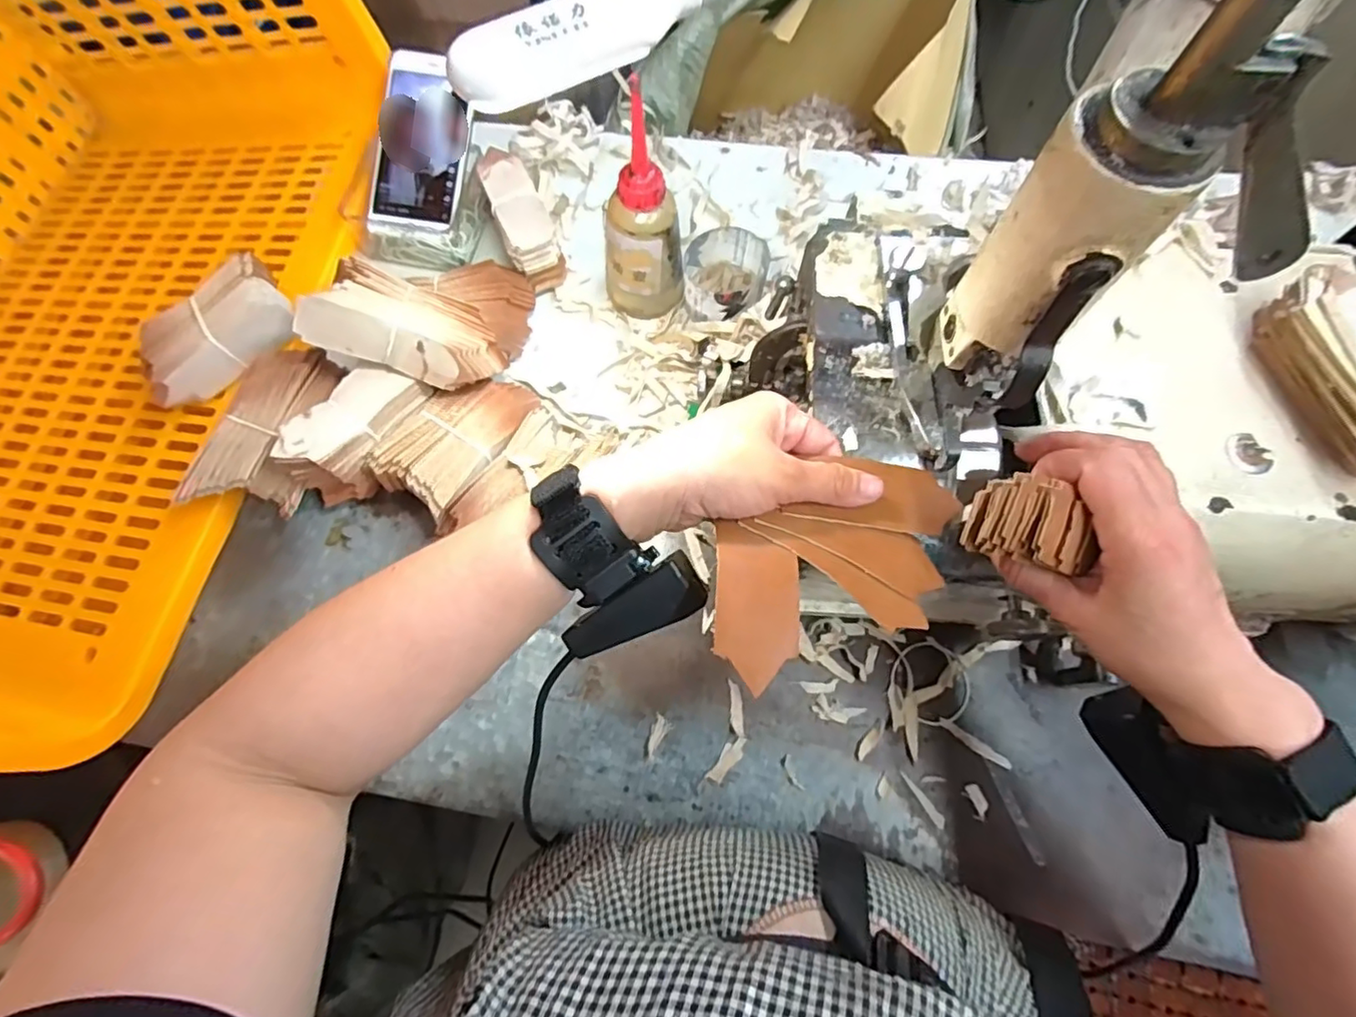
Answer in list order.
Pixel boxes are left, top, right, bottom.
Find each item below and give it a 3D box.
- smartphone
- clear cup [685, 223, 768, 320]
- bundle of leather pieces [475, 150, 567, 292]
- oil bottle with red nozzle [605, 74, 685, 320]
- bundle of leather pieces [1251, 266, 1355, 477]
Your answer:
[{"bbox_3d":[-0.217,-0.310,0.514,0.080,0.014,0.149,9,89,4],"label":"smartphone"},{"bbox_3d":[0.040,-0.195,0.511,0.066,0.037,0.077,10,71,4],"label":"clear cup"},{"bbox_3d":[-0.135,-0.250,0.506,0.041,0.026,0.113,-23,72,-8],"label":"bundle of leather pieces"},{"bbox_3d":[-0.026,-0.212,0.458,0.051,0.164,0.054,0,71,0],"label":"oil bottle with red nozzle"},{"bbox_3d":[0.369,-0.074,0.334,0.051,0.036,0.119,-11,71,-4],"label":"bundle of leather pieces"}]

